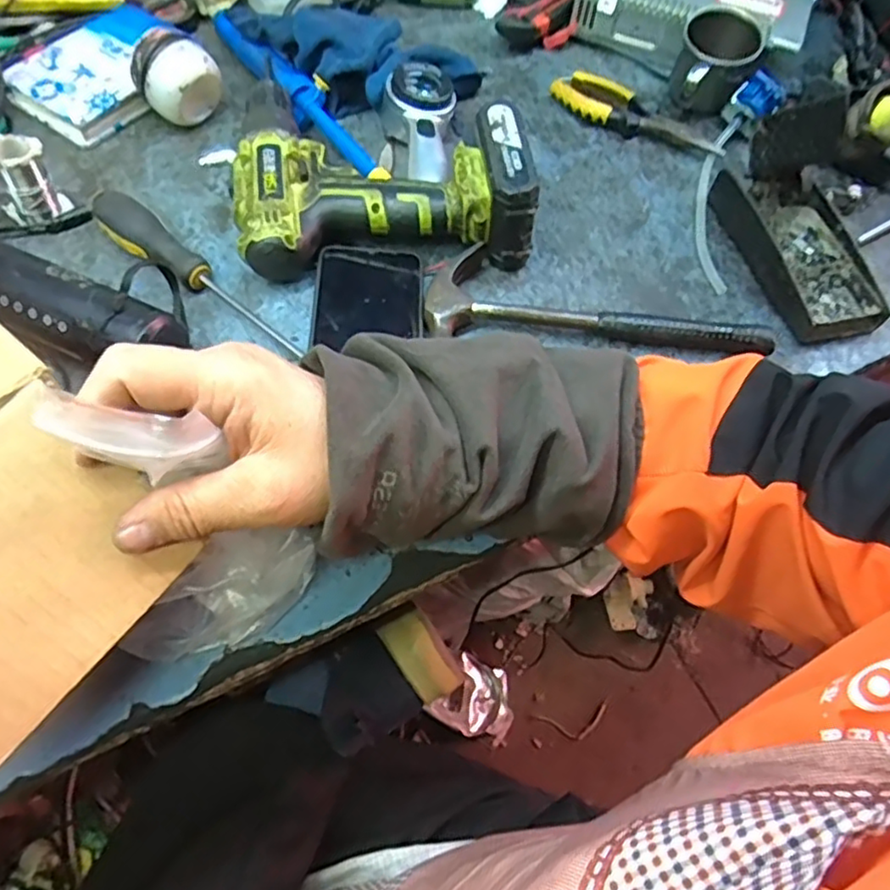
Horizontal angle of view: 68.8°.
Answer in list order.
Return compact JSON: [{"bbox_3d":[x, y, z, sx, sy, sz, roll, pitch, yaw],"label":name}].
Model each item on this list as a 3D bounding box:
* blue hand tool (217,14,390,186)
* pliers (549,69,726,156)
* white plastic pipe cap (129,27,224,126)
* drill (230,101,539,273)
[{"bbox_3d":[-0.124,-0.303,0.560,0.033,0.028,0.266,-29,67,-18],"label":"blue hand tool"},{"bbox_3d":[0.180,-0.312,0.604,0.163,0.016,0.057,20,61,7],"label":"pliers"},{"bbox_3d":[-0.223,-0.304,0.542,0.048,0.066,0.054,38,65,16],"label":"white plastic pipe cap"},{"bbox_3d":[-0.049,-0.190,0.483,0.212,0.073,0.117,-5,61,-7],"label":"drill"}]

